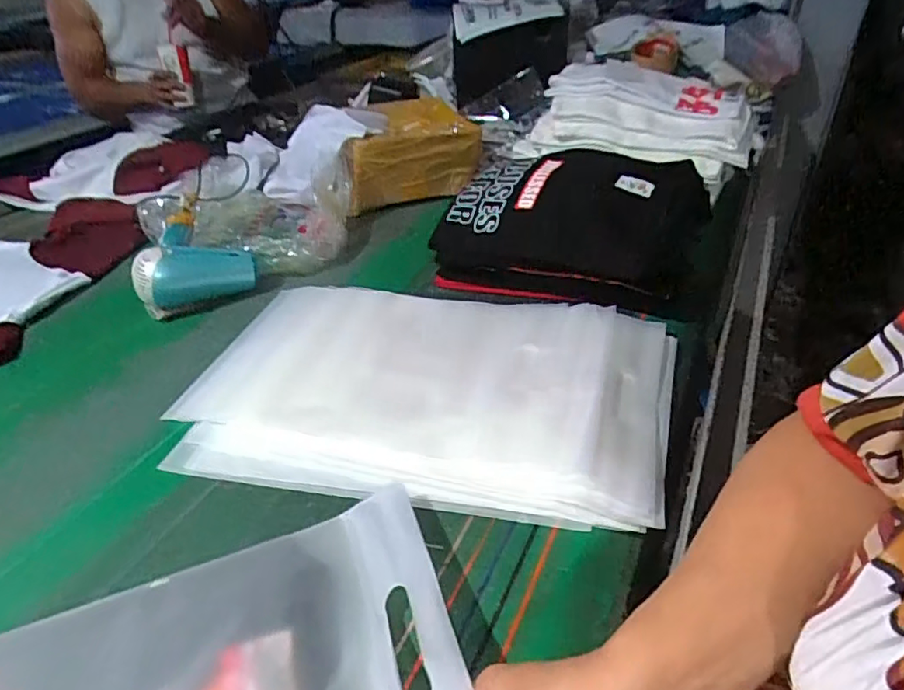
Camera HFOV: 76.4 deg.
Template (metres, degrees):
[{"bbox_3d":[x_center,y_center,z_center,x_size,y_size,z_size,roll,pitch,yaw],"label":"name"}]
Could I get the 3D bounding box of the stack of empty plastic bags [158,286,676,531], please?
[{"bbox_3d":[-0.028,0.029,0.575,0.464,0.025,0.287,4,38,12],"label":"stack of empty plastic bags"}]

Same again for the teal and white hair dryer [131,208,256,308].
[{"bbox_3d":[-0.353,-0.132,0.782,0.138,0.067,0.203,-17,38,-17],"label":"teal and white hair dryer"}]

